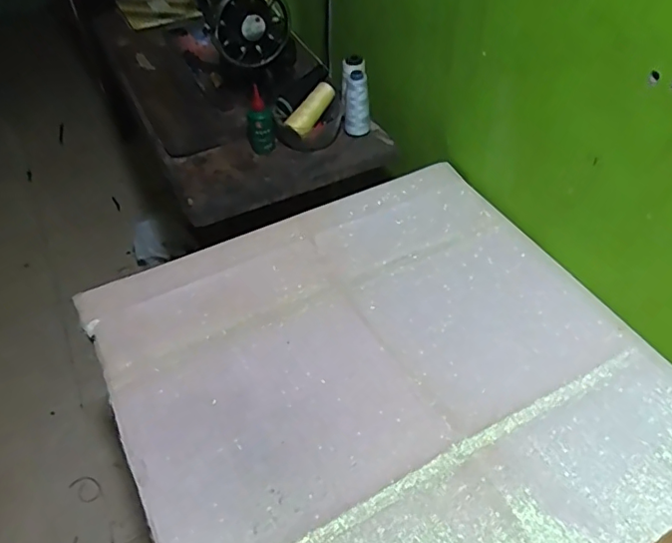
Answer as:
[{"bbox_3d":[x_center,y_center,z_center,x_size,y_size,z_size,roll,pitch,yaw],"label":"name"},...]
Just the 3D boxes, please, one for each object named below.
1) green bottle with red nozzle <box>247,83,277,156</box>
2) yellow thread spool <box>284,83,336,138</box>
[{"bbox_3d":[-0.129,-0.254,0.957,0.044,0.099,0.044,1,47,4],"label":"green bottle with red nozzle"},{"bbox_3d":[-0.041,-0.286,0.982,0.034,0.034,0.116,27,70,26],"label":"yellow thread spool"}]

